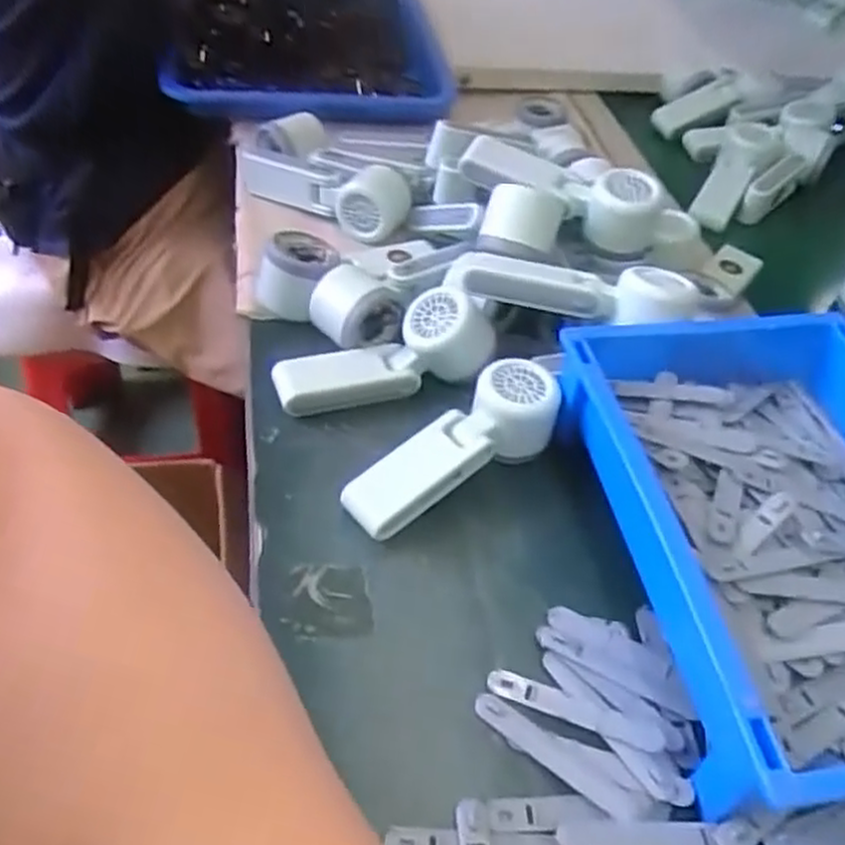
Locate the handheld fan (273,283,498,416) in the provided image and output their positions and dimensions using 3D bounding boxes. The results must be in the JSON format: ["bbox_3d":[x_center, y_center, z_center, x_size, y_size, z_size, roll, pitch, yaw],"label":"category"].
[{"bbox_3d":[-0.030,-0.056,0.573,0.161,0.063,0.053,-10,48,-16],"label":"handheld fan"}]

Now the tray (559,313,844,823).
[{"bbox_3d":[0.224,0.063,0.468,0.219,0.073,0.307,-2,47,-11],"label":"tray"}]

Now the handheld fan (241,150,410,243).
[{"bbox_3d":[-0.093,-0.220,0.728,0.166,0.051,0.060,23,48,15],"label":"handheld fan"}]

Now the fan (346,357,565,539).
[{"bbox_3d":[0.019,0.012,0.525,0.163,0.049,0.060,-24,53,-26],"label":"fan"}]

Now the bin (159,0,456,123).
[{"bbox_3d":[-0.132,-0.501,0.980,0.327,0.067,0.452,1,46,-8],"label":"bin"}]

